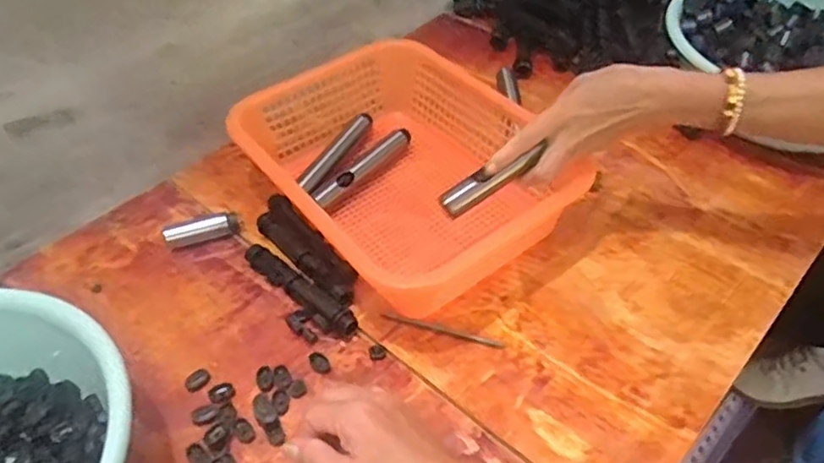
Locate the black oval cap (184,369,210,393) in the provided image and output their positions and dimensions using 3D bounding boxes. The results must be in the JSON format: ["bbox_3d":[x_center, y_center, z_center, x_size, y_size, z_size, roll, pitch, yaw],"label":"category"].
[{"bbox_3d":[-0.187,0.129,0.560,0.021,0.007,0.017,-34,55,-26],"label":"black oval cap"}]

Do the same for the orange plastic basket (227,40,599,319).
[{"bbox_3d":[-0.020,-0.072,0.678,0.244,0.091,0.326,-31,53,-24],"label":"orange plastic basket"}]

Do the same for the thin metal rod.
[{"bbox_3d":[0.027,0.090,0.583,0.113,0.004,0.008,14,49,14],"label":"thin metal rod"}]

